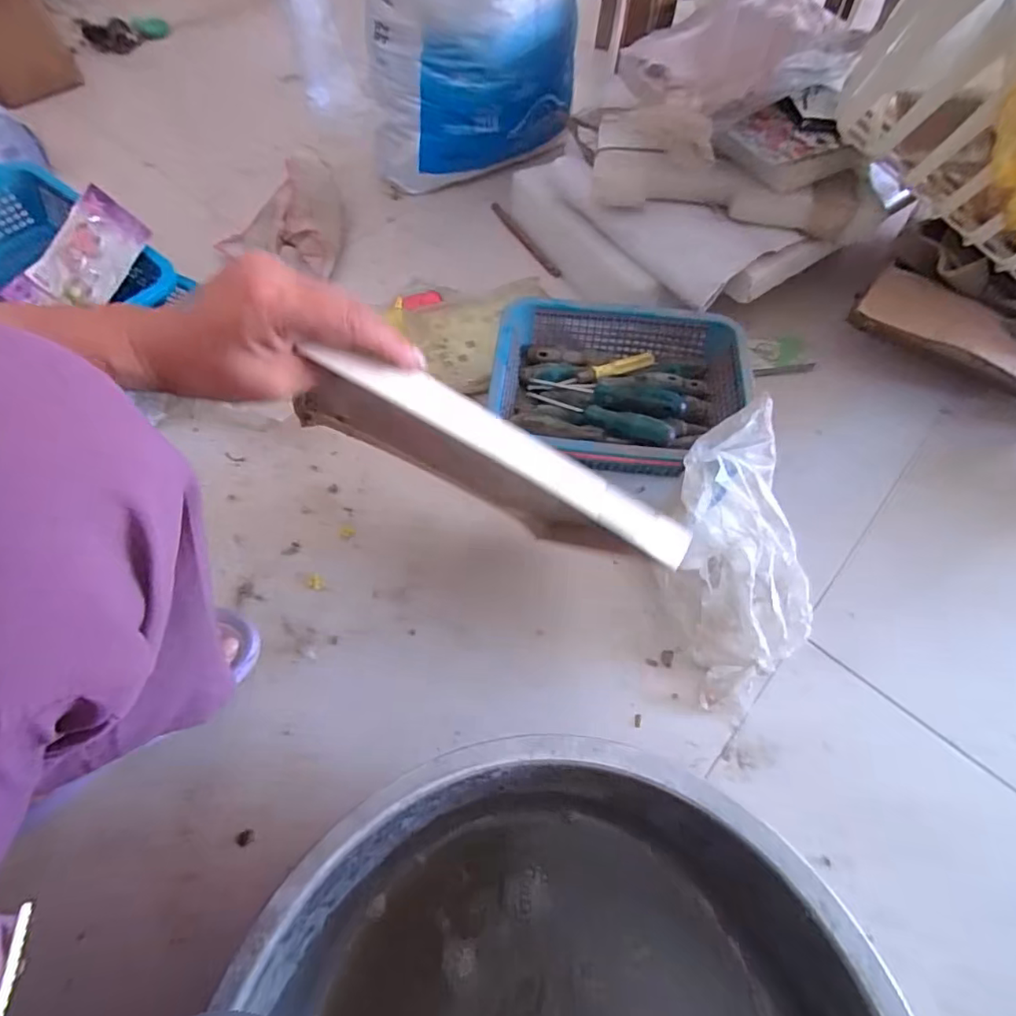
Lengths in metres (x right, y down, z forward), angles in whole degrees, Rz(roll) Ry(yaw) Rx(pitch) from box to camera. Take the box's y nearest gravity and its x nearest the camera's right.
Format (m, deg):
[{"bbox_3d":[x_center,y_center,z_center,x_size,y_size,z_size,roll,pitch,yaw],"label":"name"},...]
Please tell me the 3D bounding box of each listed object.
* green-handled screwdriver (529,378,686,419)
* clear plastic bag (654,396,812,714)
[{"bbox_3d":[0.110,-0.129,0.628,0.169,0.030,0.032,18,57,32],"label":"green-handled screwdriver"},{"bbox_3d":[0.212,0.044,0.500,0.106,0.073,0.274,0,87,-4],"label":"clear plastic bag"}]

